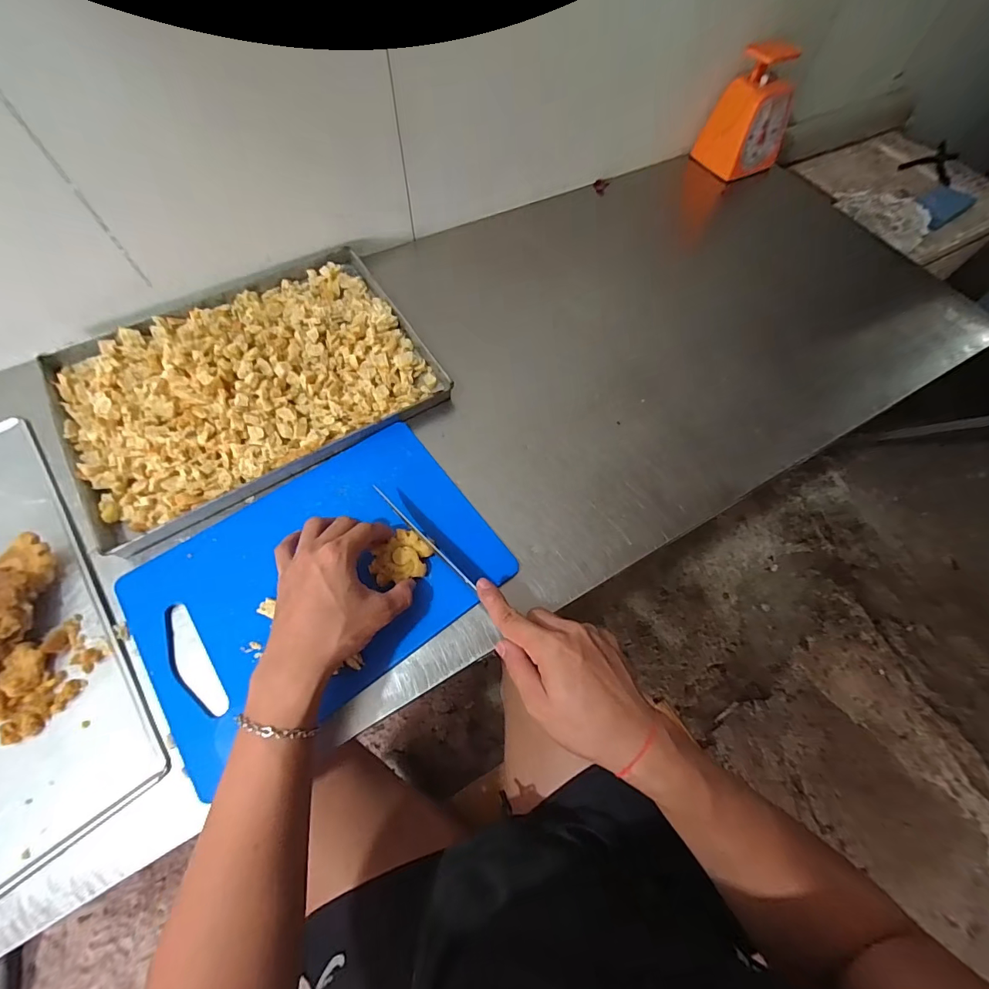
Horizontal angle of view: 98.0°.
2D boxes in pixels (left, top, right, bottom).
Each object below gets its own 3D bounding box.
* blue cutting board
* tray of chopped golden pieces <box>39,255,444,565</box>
[{"bbox_3d":[-0.177,0.081,0.445,0.336,0.011,0.239,-33,69,-18],"label":"blue cutting board"},{"bbox_3d":[-0.299,-0.147,0.530,0.407,0.047,0.288,-30,68,-17],"label":"tray of chopped golden pieces"}]

